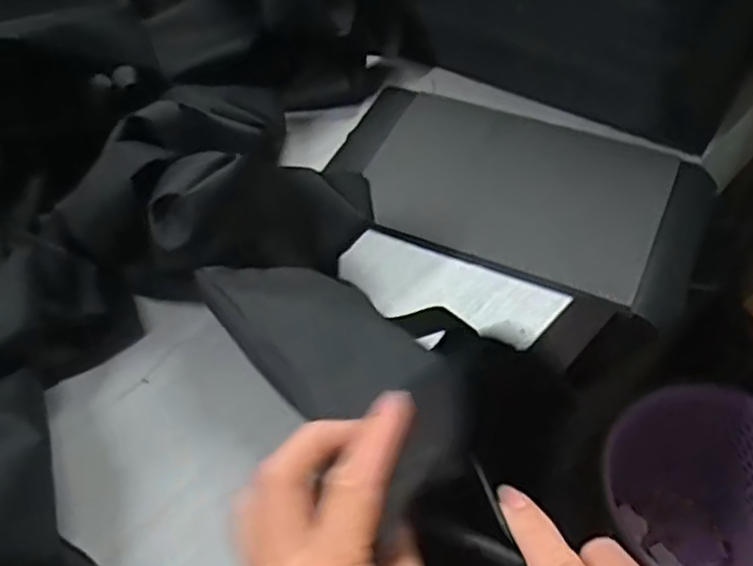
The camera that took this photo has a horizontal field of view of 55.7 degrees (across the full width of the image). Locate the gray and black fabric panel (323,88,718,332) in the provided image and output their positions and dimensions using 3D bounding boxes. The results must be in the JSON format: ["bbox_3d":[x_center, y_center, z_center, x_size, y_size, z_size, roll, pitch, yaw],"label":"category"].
[{"bbox_3d":[0.103,-0.073,0.546,0.284,0.010,0.150,19,57,18],"label":"gray and black fabric panel"}]

